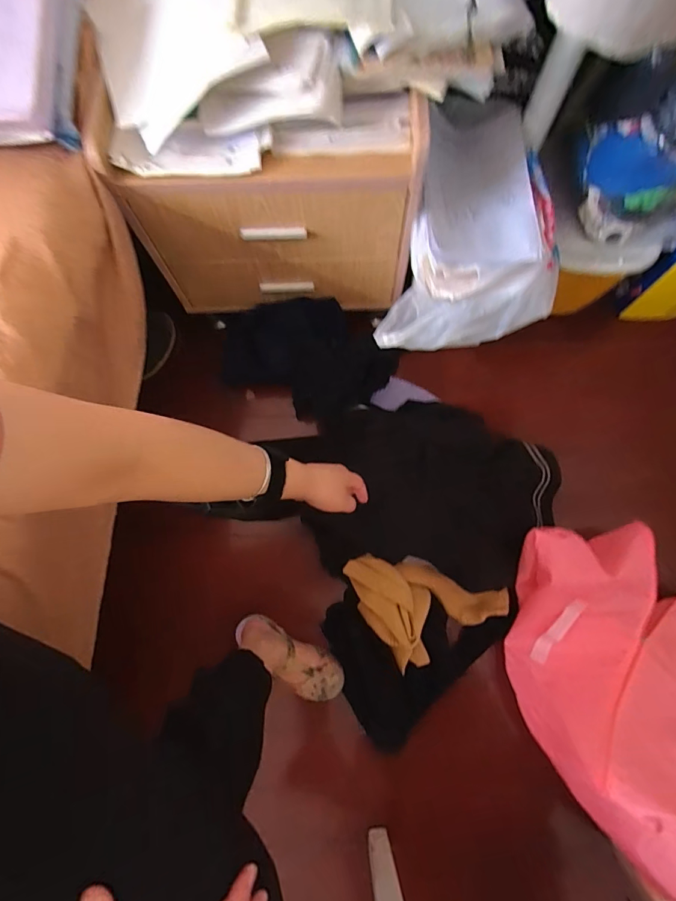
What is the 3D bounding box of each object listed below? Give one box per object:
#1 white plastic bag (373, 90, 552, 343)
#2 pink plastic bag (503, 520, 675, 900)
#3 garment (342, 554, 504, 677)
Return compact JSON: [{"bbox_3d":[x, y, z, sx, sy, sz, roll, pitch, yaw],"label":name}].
[{"bbox_3d":[0.258,-0.399,0.751,0.306,0.224,0.369,8,75,3],"label":"white plastic bag"},{"bbox_3d":[0.558,0.376,0.702,0.468,0.163,0.534,-16,76,-3],"label":"pink plastic bag"},{"bbox_3d":[0.172,0.273,0.802,0.263,0.094,0.233,-29,77,-7],"label":"garment"}]

